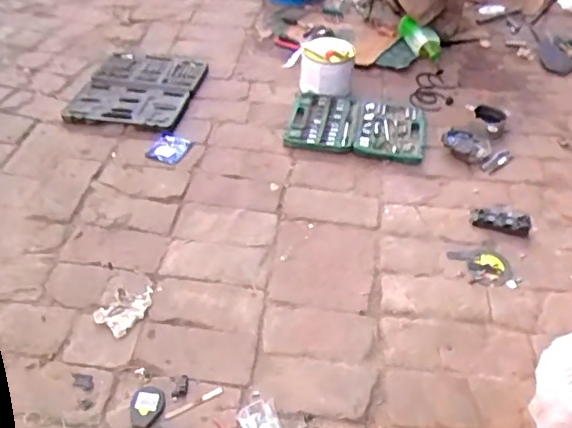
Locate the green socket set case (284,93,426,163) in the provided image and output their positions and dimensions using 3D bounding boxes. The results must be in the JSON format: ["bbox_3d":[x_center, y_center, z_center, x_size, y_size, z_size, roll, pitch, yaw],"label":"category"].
[{"bbox_3d":[0.200,-0.266,1.635,0.388,0.046,0.266,11,45,7],"label":"green socket set case"}]

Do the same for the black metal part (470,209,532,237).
[{"bbox_3d":[0.517,0.018,1.367,0.138,0.016,0.075,15,45,10],"label":"black metal part"}]

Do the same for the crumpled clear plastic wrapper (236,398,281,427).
[{"bbox_3d":[-0.047,0.368,1.003,0.067,0.022,0.078,-10,46,-14],"label":"crumpled clear plastic wrapper"}]

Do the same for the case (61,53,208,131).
[{"bbox_3d":[-0.471,-0.413,1.812,0.378,0.035,0.409,11,45,7],"label":"case"}]

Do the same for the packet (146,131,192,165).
[{"bbox_3d":[-0.322,-0.181,1.561,0.093,0.012,0.110,19,46,14],"label":"packet"}]

